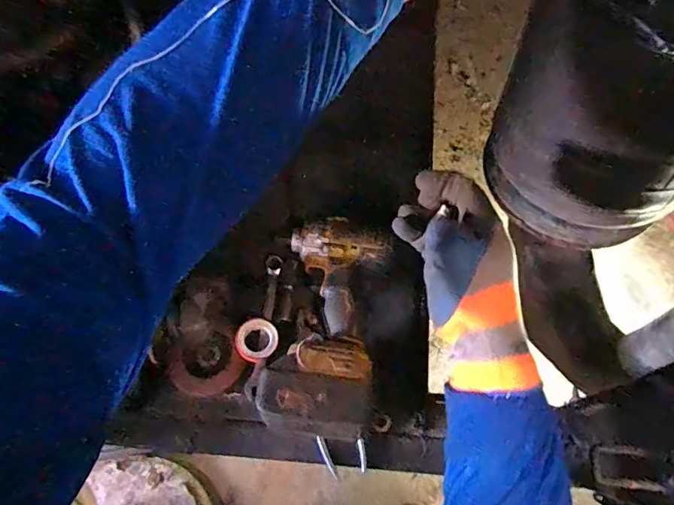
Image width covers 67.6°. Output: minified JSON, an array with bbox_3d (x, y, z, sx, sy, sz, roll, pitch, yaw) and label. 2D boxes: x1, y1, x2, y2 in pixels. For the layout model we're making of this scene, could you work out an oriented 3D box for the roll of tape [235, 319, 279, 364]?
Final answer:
[{"bbox_3d":[-0.091,0.101,0.580,0.046,0.016,0.049,-1,65,2],"label":"roll of tape"}]

